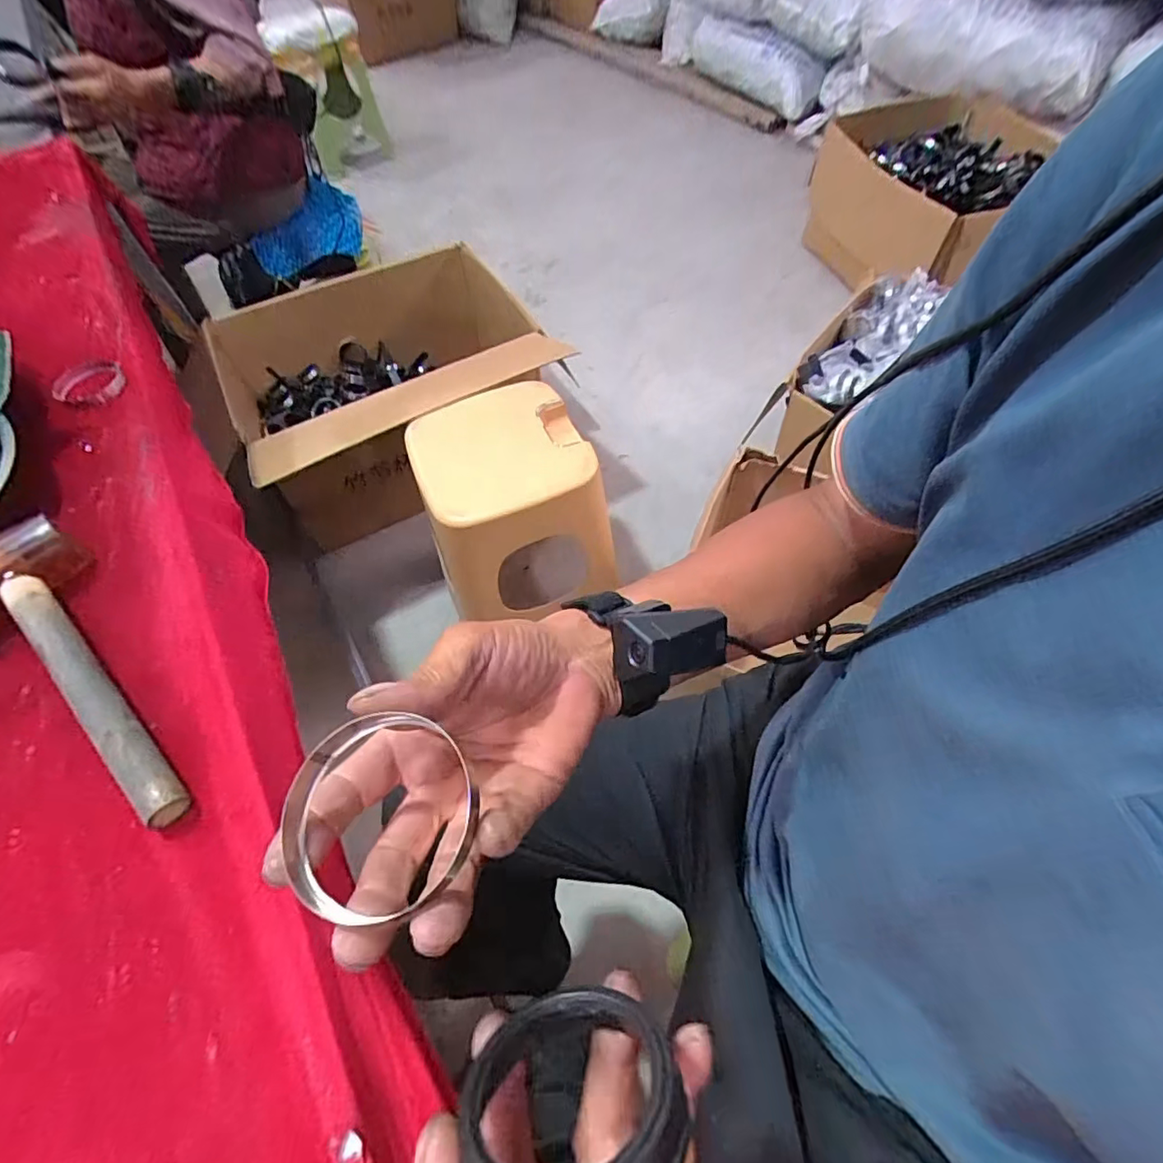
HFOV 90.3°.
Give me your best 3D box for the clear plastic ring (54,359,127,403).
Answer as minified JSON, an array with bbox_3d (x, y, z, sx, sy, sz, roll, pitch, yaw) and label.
[{"bbox_3d":[-0.561,-0.226,0.657,0.078,0.010,0.078,-2,59,3],"label":"clear plastic ring"}]

